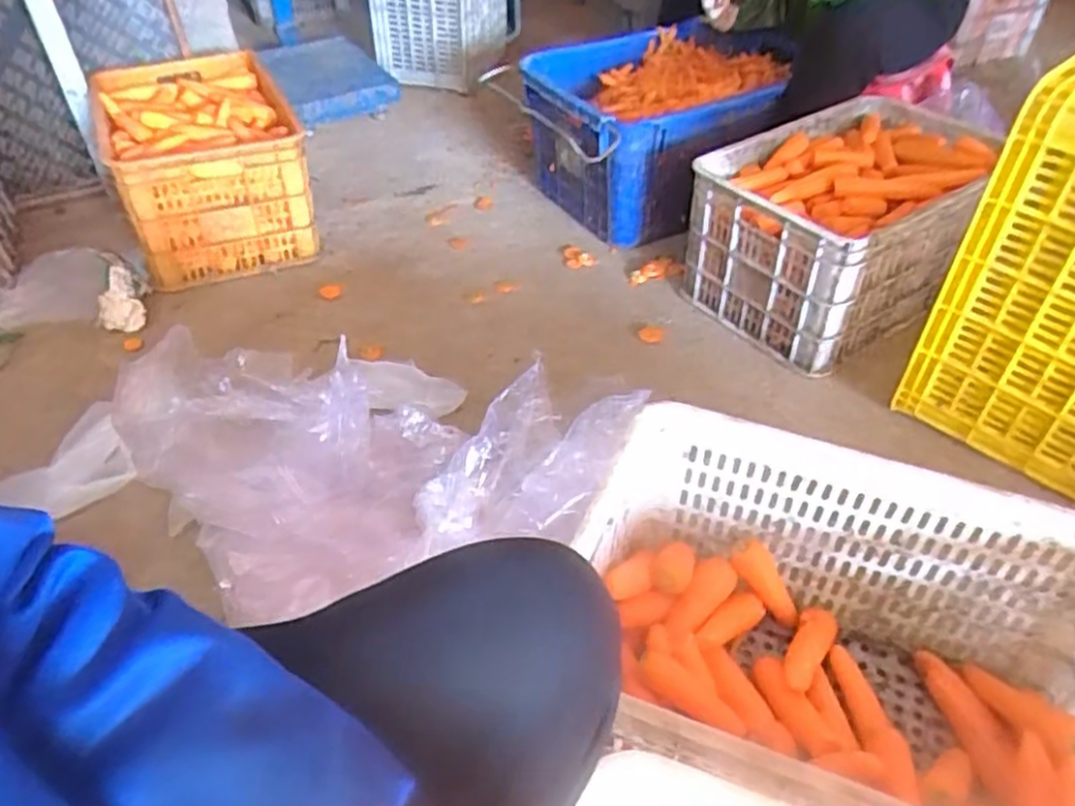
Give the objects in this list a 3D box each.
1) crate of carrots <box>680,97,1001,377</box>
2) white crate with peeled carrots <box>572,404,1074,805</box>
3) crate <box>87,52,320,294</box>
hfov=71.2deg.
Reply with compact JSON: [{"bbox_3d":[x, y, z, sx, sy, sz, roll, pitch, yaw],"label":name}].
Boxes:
[{"bbox_3d":[0.567,-0.320,1.363,0.525,0.257,0.352,-26,48,-24],"label":"crate of carrots"},{"bbox_3d":[0.293,0.271,0.729,0.509,0.281,0.350,15,45,18],"label":"white crate with peeled carrots"},{"bbox_3d":[-0.691,-0.504,1.578,0.349,0.241,0.540,-19,45,-18],"label":"crate"}]

